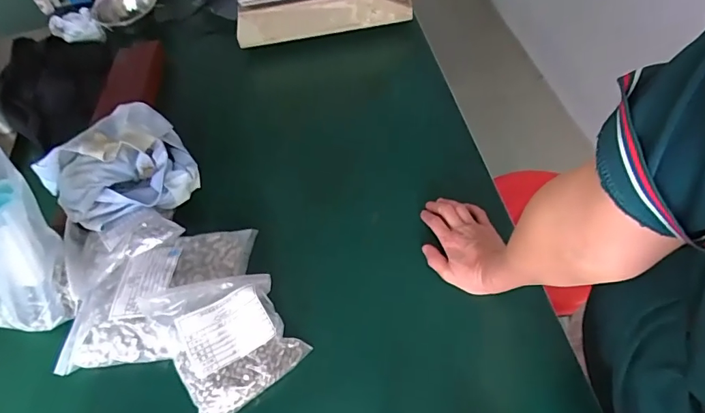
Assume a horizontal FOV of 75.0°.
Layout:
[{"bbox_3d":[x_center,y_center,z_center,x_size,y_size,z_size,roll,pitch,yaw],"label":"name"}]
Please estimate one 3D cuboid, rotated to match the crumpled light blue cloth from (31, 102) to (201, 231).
[{"bbox_3d":[-0.326,-0.059,0.634,0.167,0.090,0.177,37,66,27],"label":"crumpled light blue cloth"}]

